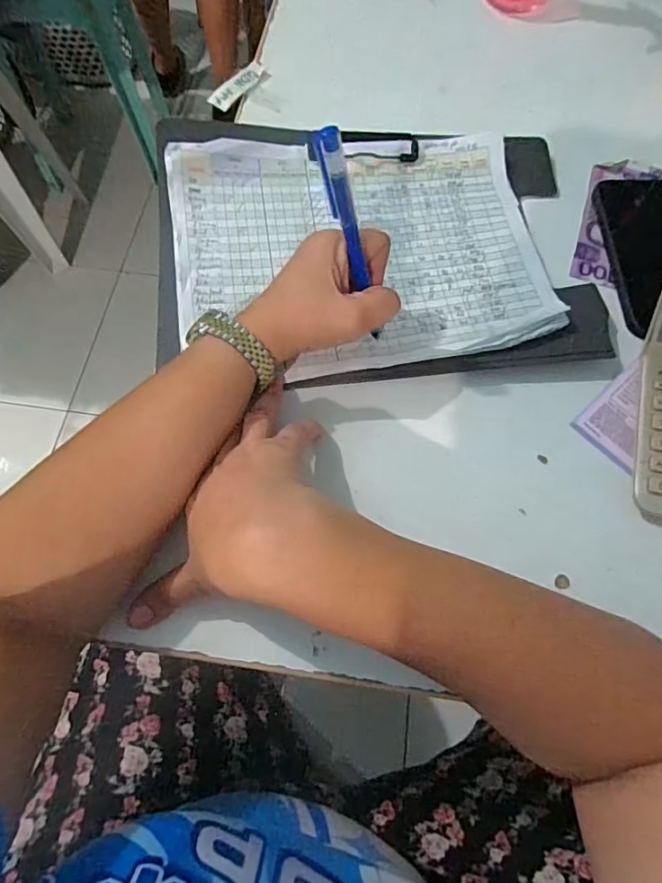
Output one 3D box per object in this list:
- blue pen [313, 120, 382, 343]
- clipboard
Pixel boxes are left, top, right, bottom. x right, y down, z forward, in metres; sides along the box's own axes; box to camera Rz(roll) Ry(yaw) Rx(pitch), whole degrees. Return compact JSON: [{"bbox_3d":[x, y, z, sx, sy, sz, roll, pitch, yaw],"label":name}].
[{"bbox_3d":[0.016,-0.123,0.327,0.015,0.149,0.008,-40,52,-13],"label":"blue pen"},{"bbox_3d":[0.036,-0.163,0.410,0.342,0.027,0.235,-4,70,-4],"label":"clipboard"}]

